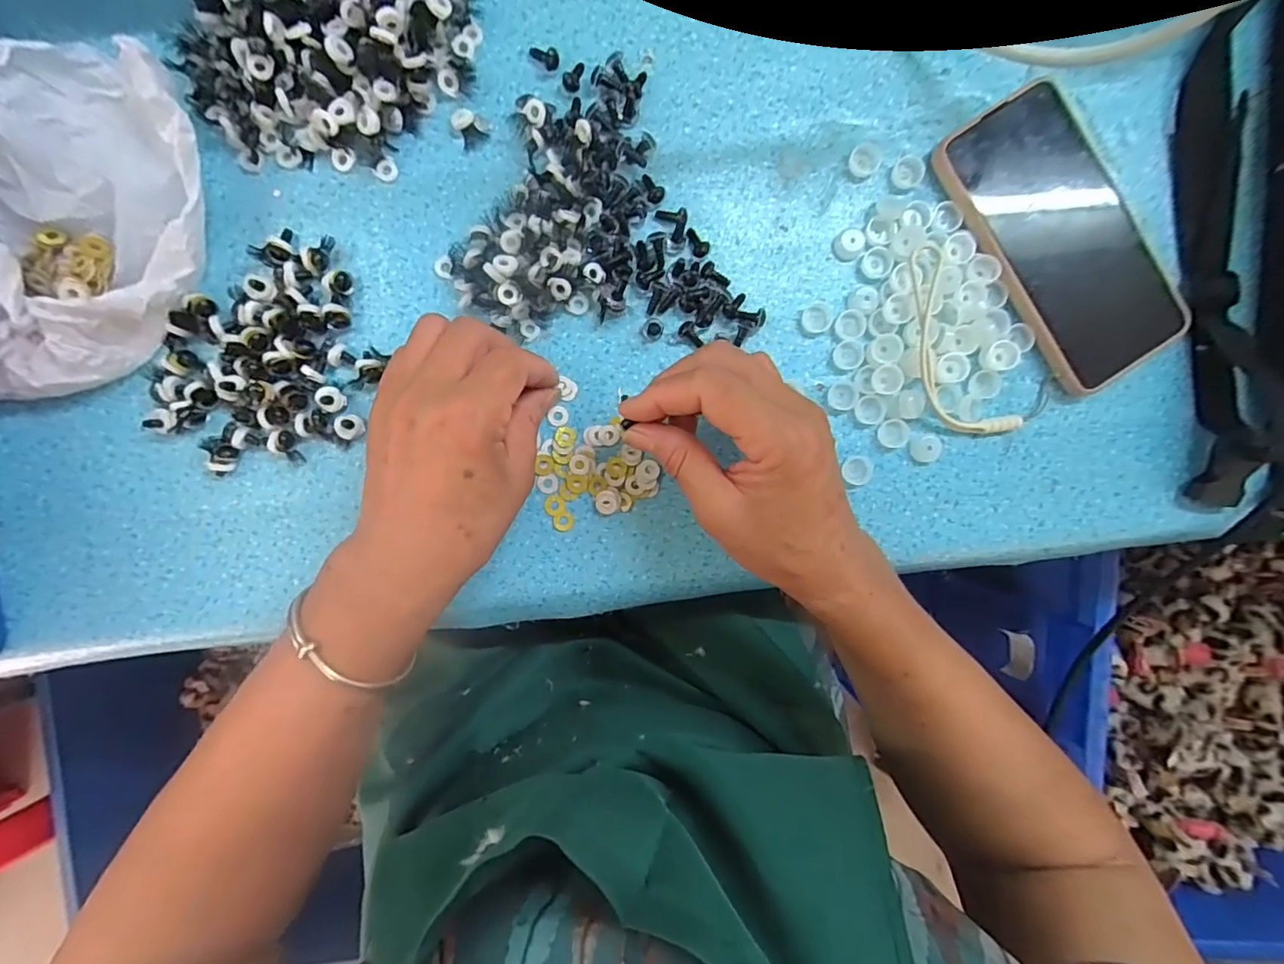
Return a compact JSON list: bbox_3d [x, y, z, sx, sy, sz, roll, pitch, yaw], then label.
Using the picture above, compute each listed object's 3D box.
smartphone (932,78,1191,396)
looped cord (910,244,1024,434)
[{"bbox_3d":[0.237,-0.136,0.307,0.084,0.014,0.162,-32,93,-1],"label":"smartphone"},{"bbox_3d":[0.172,-0.072,0.307,0.045,0.013,0.117,-32,93,-1],"label":"looped cord"}]

